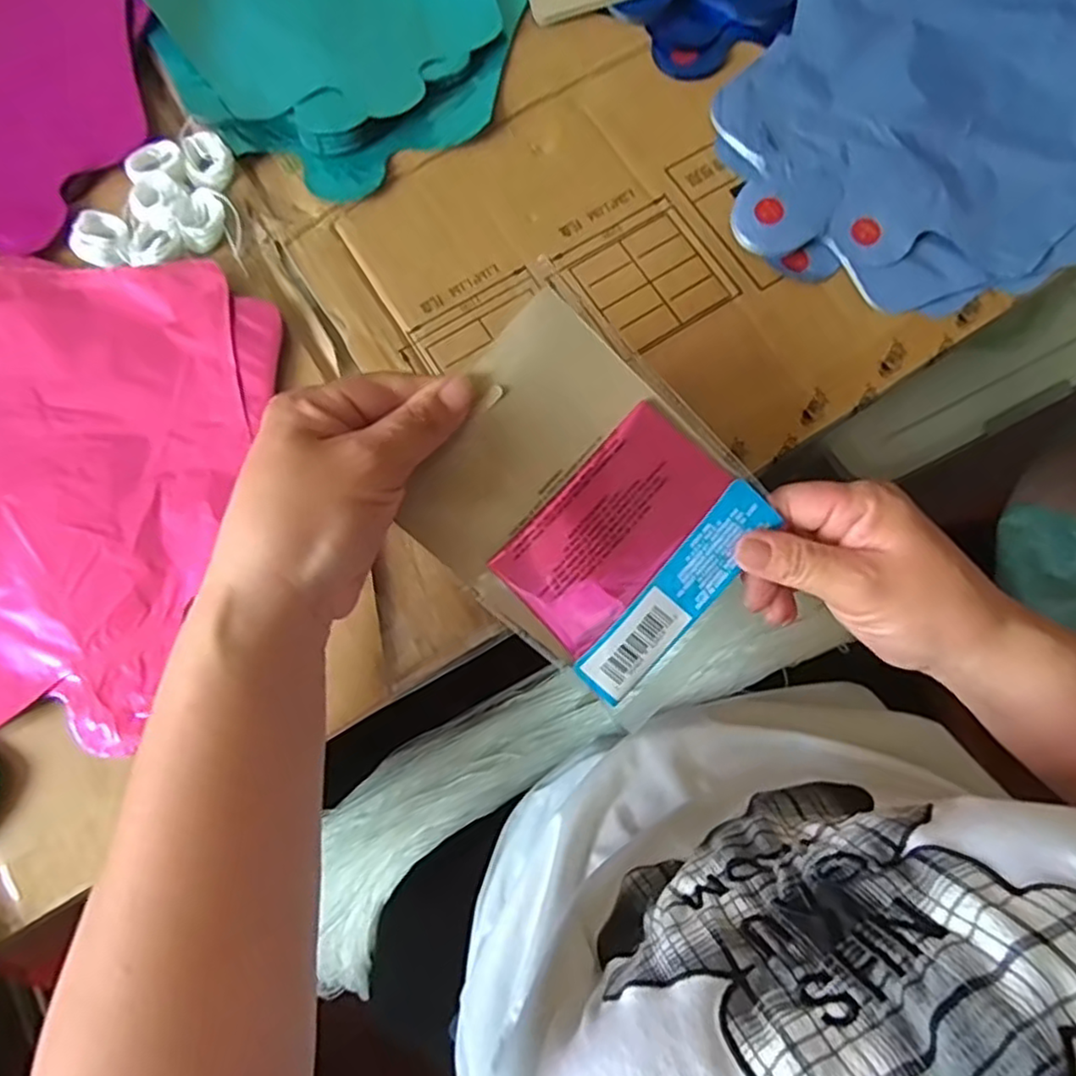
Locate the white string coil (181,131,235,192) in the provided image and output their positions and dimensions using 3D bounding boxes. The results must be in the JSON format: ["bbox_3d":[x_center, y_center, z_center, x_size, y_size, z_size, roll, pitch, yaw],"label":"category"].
[{"bbox_3d":[-0.181,-0.207,0.374,0.026,0.009,0.037,-28,77,-6],"label":"white string coil"}]

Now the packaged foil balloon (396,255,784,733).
[{"bbox_3d":[0.026,-0.010,0.289,0.158,0.005,0.117,43,93,-11],"label":"packaged foil balloon"}]

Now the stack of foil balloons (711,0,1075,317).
[{"bbox_3d":[0.229,-0.249,0.379,0.273,0.015,0.234,-19,76,-4],"label":"stack of foil balloons"}]

